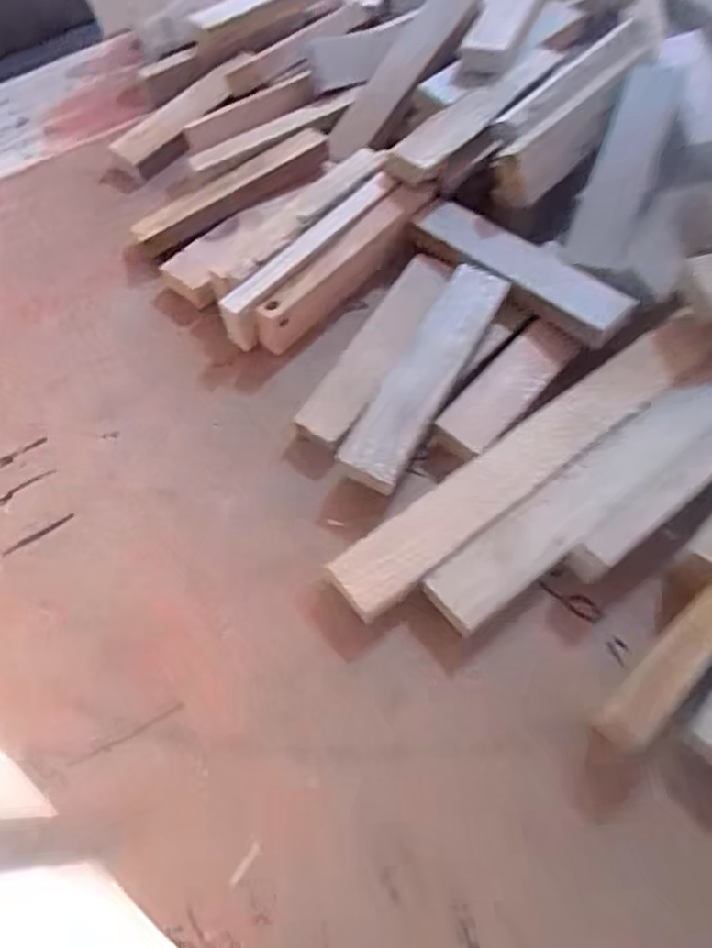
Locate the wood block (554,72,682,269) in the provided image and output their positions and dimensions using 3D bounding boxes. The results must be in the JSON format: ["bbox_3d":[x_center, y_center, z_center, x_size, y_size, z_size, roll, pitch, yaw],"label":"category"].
[{"bbox_3d":[0.181,-0.208,0.434,0.039,0.015,0.156,20,83,13],"label":"wood block"}]

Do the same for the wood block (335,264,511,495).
[{"bbox_3d":[0.043,-0.063,0.389,0.039,0.015,0.159,25,66,15],"label":"wood block"}]

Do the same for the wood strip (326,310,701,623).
[{"bbox_3d":[0.102,-0.009,0.378,0.271,0.024,0.037,-34,66,-14],"label":"wood strip"}]

